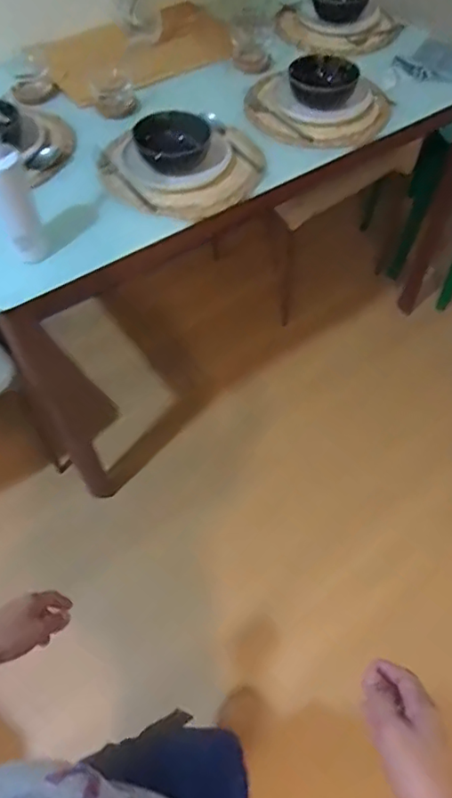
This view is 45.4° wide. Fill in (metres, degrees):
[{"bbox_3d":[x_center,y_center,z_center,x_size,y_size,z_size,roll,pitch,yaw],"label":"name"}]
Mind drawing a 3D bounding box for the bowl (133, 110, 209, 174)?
[{"bbox_3d":[-0.092,-0.450,0.943,0.120,0.055,0.114,0,56,0],"label":"bowl"}]

